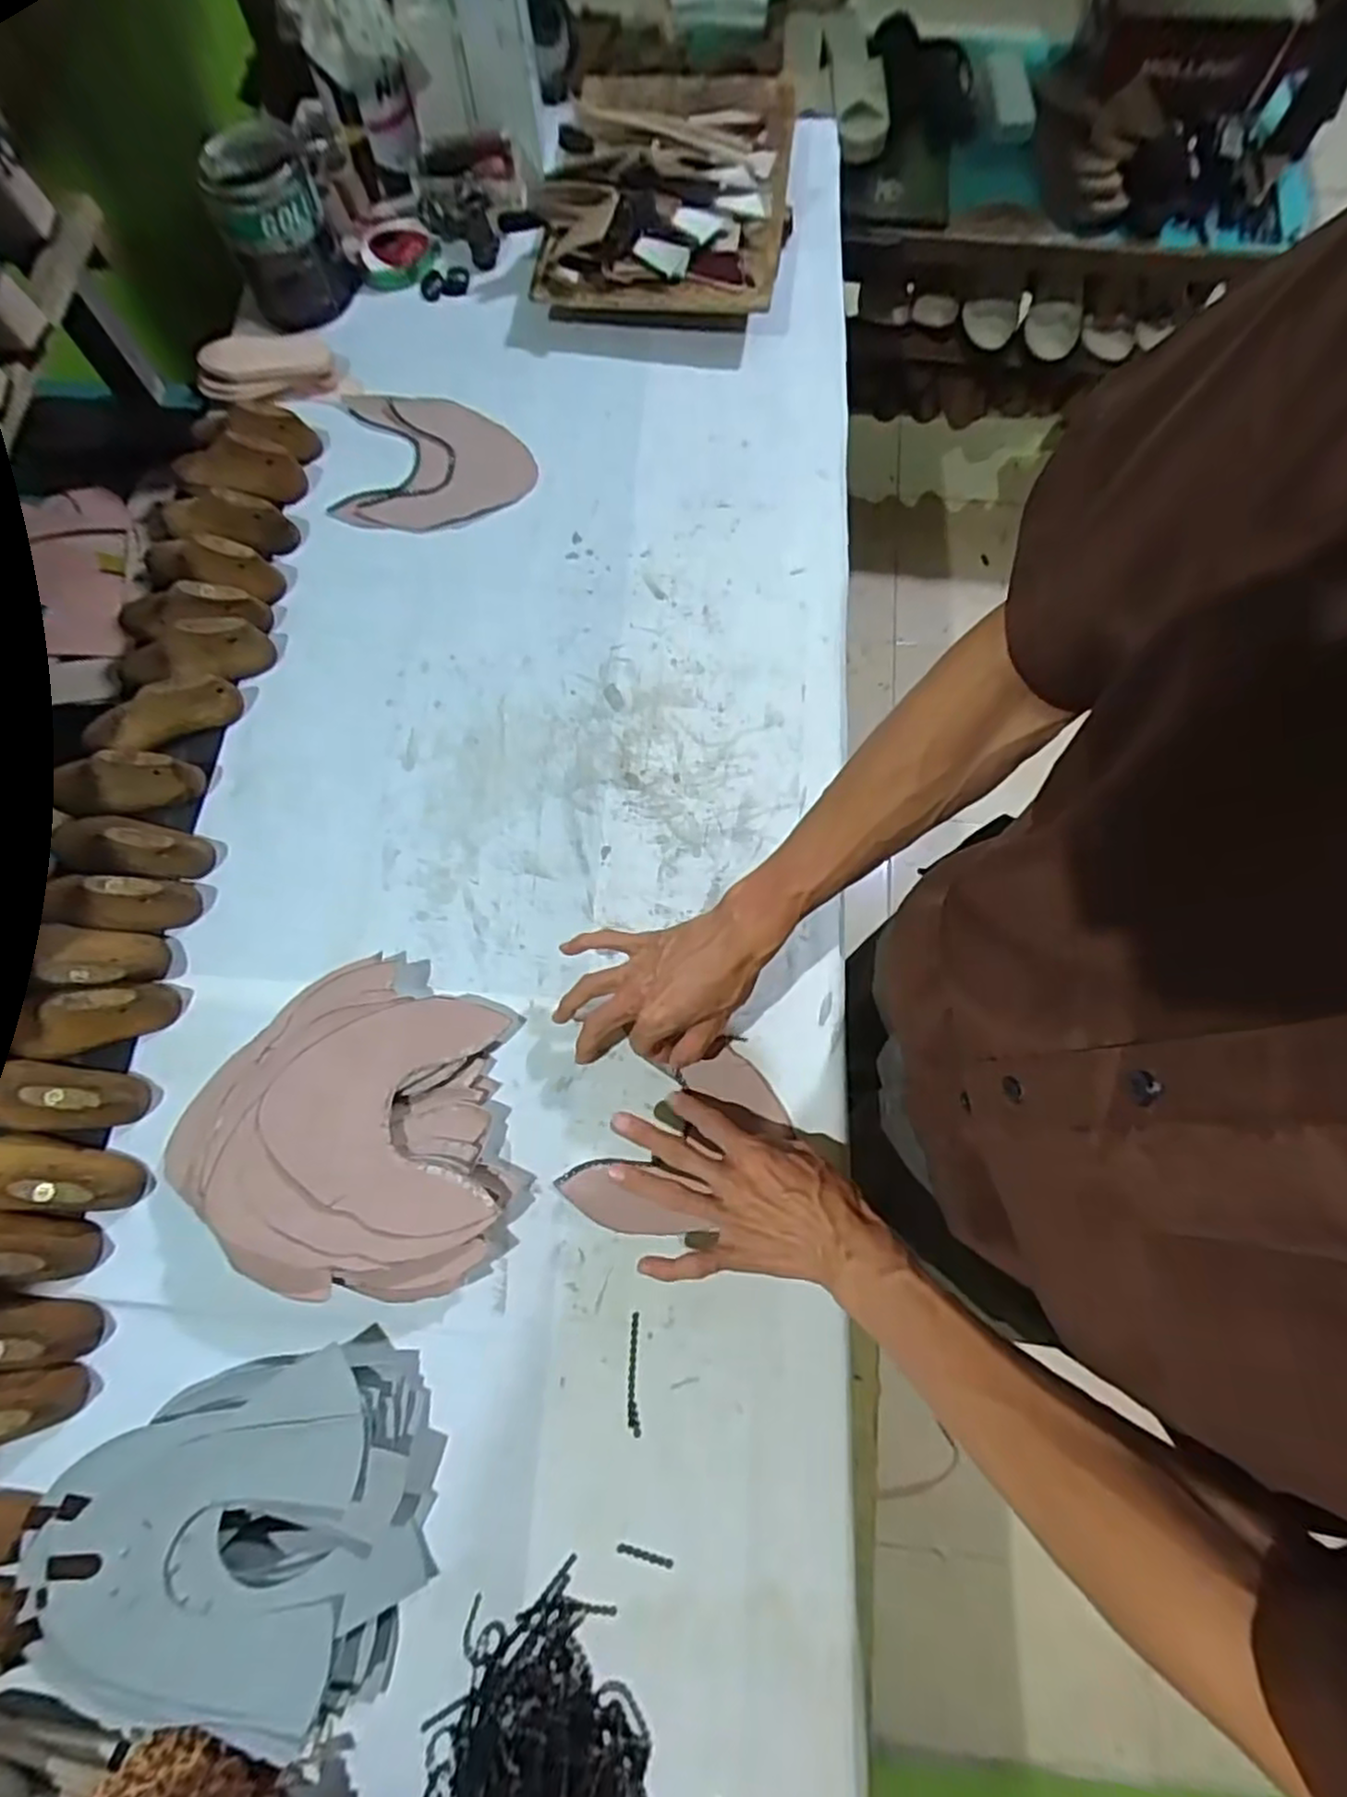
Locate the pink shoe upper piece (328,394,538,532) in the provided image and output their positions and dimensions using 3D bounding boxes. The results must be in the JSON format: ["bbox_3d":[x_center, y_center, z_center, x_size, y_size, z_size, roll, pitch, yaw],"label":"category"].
[{"bbox_3d":[-0.248,-0.461,0.772,0.200,0.010,0.171,-2,75,0],"label":"pink shoe upper piece"}]

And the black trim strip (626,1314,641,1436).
[{"bbox_3d":[-0.029,0.342,0.529,0.010,0.004,0.077,-2,73,0],"label":"black trim strip"}]

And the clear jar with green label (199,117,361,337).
[{"bbox_3d":[-0.409,-0.695,0.765,0.110,0.130,0.092,-25,75,-7],"label":"clear jar with green label"}]

